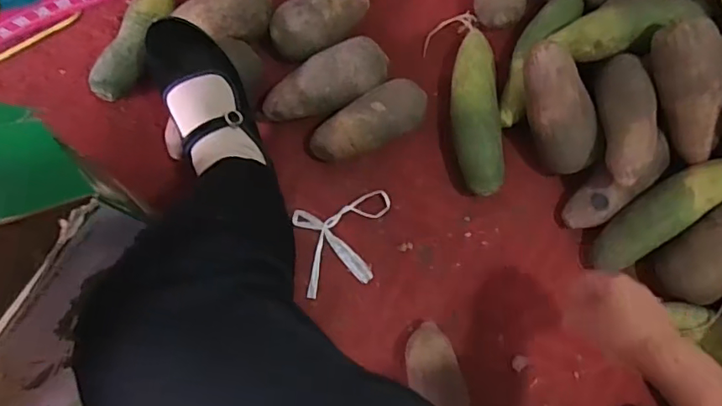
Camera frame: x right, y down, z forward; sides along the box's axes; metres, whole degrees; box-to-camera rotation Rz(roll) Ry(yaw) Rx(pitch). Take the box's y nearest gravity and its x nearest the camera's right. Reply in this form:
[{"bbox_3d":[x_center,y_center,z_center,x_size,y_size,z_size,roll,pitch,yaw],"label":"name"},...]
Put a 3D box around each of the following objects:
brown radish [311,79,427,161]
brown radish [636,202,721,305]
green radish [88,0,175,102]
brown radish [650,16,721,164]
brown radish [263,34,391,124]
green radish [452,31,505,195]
[{"bbox_3d":[0.010,-0.100,0.669,0.150,0.054,0.063,-26,79,-4],"label":"brown radish"},{"bbox_3d":[0.406,0.038,0.591,0.070,0.064,0.191,44,108,9],"label":"brown radish"},{"bbox_3d":[-0.294,-0.211,0.709,0.053,0.044,0.173,21,79,6],"label":"green radish"},{"bbox_3d":[0.362,-0.119,0.584,0.059,0.050,0.156,-15,105,-2],"label":"brown radish"},{"bbox_3d":[-0.044,-0.148,0.675,0.159,0.055,0.063,-27,79,-4],"label":"brown radish"},{"bbox_3d":[0.143,-0.117,0.678,0.062,0.057,0.218,0,78,2],"label":"green radish"}]

